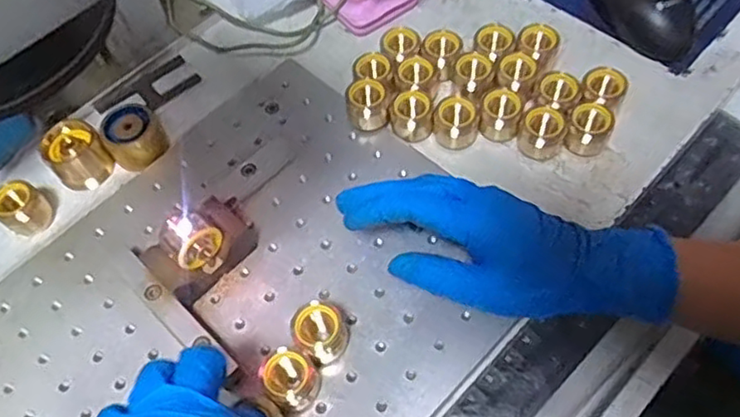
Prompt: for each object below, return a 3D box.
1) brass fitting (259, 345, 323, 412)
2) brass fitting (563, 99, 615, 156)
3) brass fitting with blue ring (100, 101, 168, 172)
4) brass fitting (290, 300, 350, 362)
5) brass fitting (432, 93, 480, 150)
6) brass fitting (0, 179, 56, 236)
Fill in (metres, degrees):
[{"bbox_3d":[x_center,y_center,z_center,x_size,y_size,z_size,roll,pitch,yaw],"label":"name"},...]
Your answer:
[{"bbox_3d":[-0.045,0.098,0.370,0.028,0.030,0.028,-1,59,2],"label":"brass fitting"},{"bbox_3d":[0.153,-0.056,0.452,0.028,0.026,0.032,20,64,16],"label":"brass fitting"},{"bbox_3d":[-0.173,-0.054,0.475,0.038,0.026,0.039,-1,59,2],"label":"brass fitting with blue ring"},{"bbox_3d":[-0.028,0.071,0.383,0.034,0.032,0.030,-33,62,-12],"label":"brass fitting"},{"bbox_3d":[0.062,-0.064,0.465,0.030,0.026,0.031,6,61,9],"label":"brass fitting"},{"bbox_3d":[-0.242,0.000,0.451,0.027,0.031,0.031,29,67,21],"label":"brass fitting"}]

